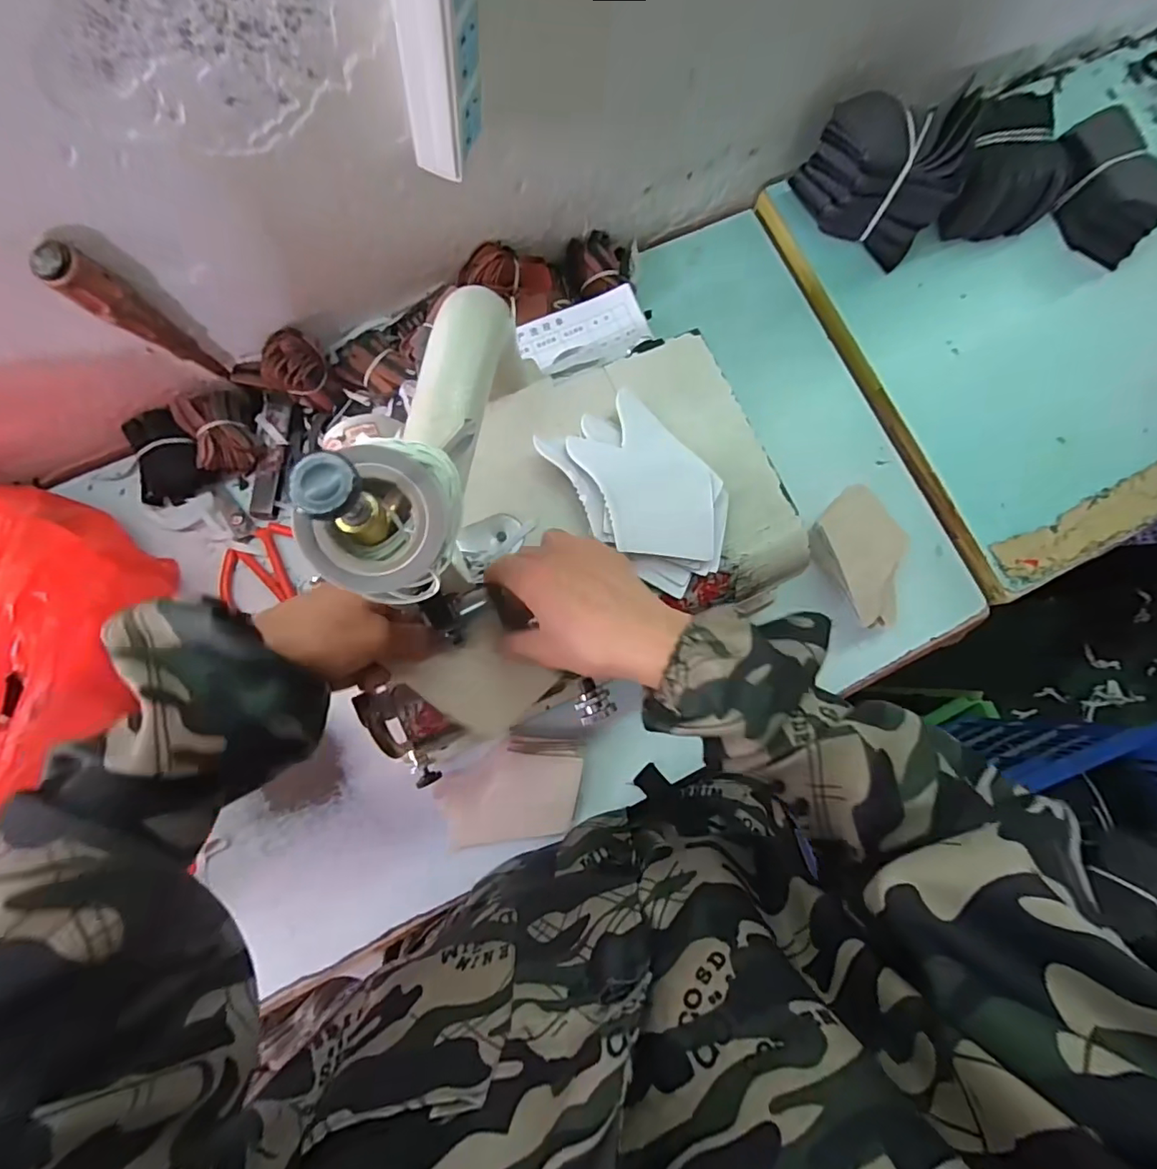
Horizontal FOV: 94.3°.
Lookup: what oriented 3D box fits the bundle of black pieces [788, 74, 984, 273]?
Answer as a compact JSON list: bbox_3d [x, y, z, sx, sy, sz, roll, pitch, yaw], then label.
[{"bbox_3d":[0.311,-0.422,0.557,0.074,0.147,0.139,-38,85,-8],"label":"bundle of black pieces"}]

